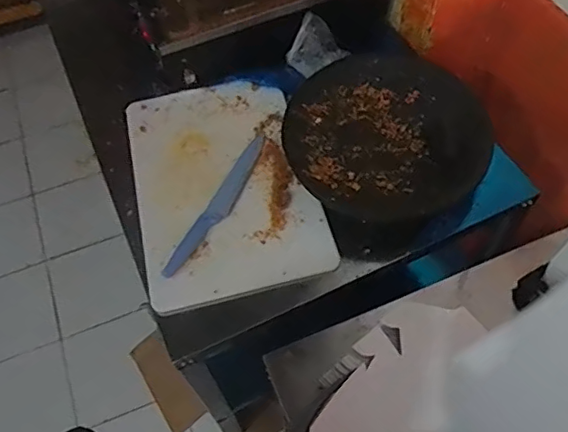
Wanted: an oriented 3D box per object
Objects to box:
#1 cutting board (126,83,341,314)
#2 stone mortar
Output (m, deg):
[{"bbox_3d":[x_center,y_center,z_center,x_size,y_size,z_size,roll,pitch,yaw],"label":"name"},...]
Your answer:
[{"bbox_3d":[-0.109,-0.063,0.974,0.299,0.022,0.432,-13,60,-8],"label":"cutting board"},{"bbox_3d":[0.173,-0.146,0.970,0.338,0.065,0.348,11,59,11],"label":"stone mortar"}]

